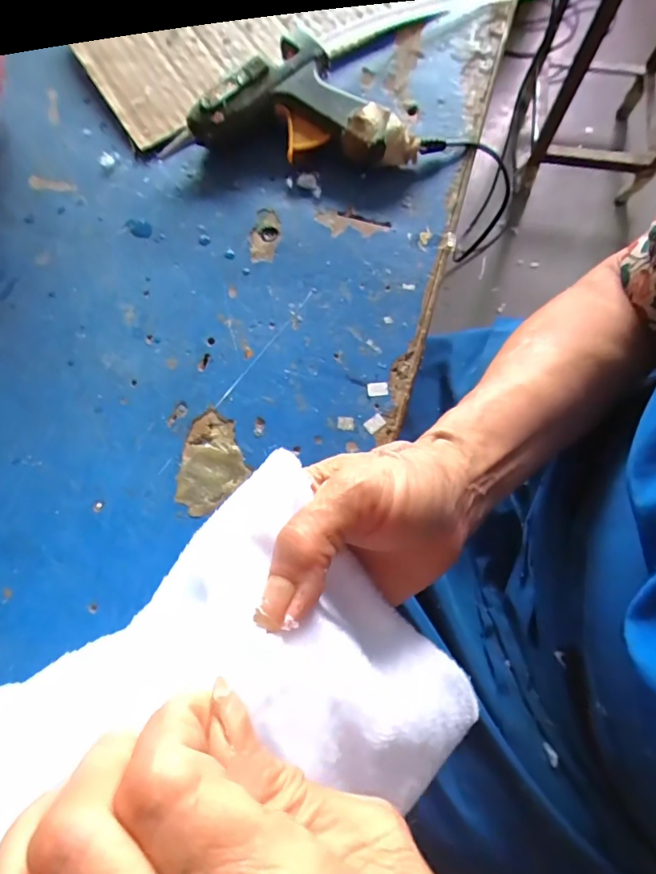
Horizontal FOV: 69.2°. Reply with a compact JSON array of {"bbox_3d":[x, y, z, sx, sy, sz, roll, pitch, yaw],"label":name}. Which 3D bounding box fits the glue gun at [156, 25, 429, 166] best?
[{"bbox_3d":[-0.021,-0.237,0.336,0.166,0.030,0.089,5,73,1],"label":"glue gun"}]

